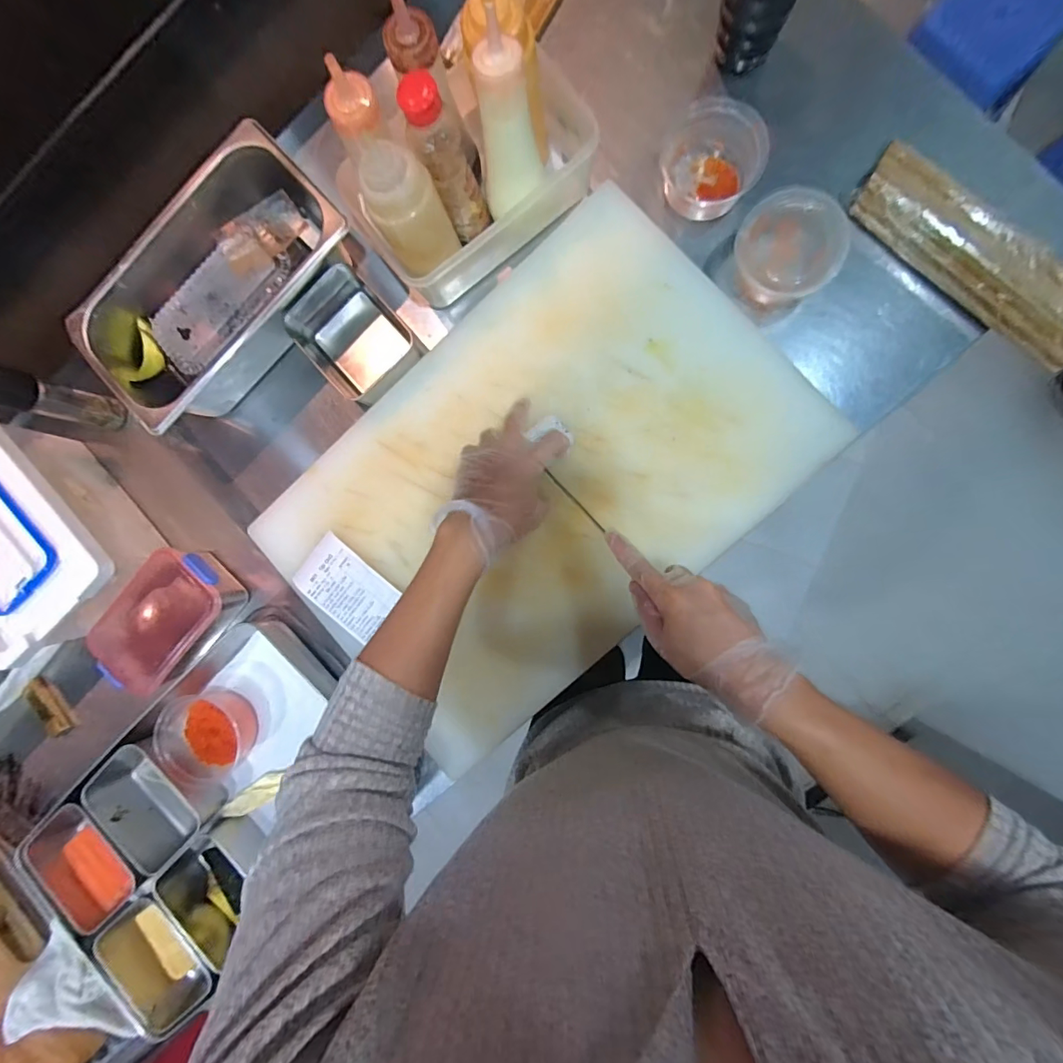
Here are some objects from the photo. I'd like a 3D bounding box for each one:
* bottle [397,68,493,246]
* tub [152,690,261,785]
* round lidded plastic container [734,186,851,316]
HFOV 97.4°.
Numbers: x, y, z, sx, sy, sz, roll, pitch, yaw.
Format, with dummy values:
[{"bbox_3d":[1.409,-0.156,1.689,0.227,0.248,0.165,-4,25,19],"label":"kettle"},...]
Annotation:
[{"bbox_3d":[-0.079,-0.353,0.453,0.048,0.143,0.045,-30,86,6],"label":"bottle"},{"bbox_3d":[-0.393,0.246,0.567,0.103,0.044,0.104,0,89,7],"label":"tub"},{"bbox_3d":[0.271,-0.296,0.497,0.091,0.074,0.093,0,89,7],"label":"round lidded plastic container"}]

